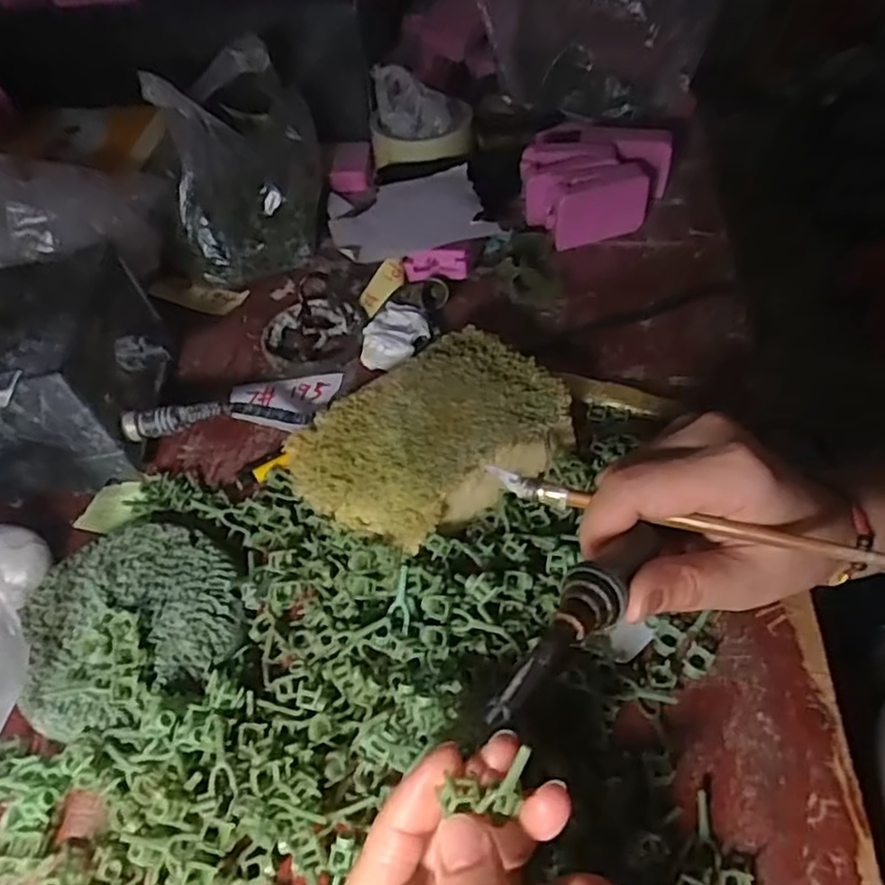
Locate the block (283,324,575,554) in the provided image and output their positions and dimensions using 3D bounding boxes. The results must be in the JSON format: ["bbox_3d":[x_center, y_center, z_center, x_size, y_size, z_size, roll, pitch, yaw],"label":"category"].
[{"bbox_3d":[-0.005,-0.002,0.359,0.142,0.037,0.094,-37,57,-24],"label":"block"}]

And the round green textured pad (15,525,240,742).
[{"bbox_3d":[-0.145,0.078,0.311,0.096,0.013,0.092,-2,50,2],"label":"round green textured pad"}]

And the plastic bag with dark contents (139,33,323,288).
[{"bbox_3d":[-0.148,-0.207,0.489,0.118,0.121,0.133,-16,51,-9],"label":"plastic bag with dark contents"}]

